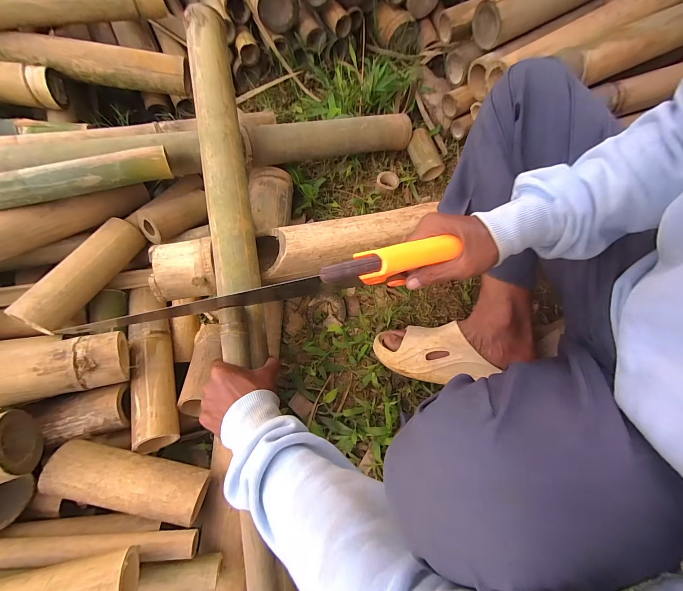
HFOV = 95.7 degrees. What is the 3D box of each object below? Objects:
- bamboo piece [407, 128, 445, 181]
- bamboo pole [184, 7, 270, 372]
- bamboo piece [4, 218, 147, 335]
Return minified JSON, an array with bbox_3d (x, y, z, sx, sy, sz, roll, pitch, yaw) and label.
[{"bbox_3d":[0.180,-0.306,0.681,0.055,0.049,0.097,-26,75,-6],"label":"bamboo piece"},{"bbox_3d":[-0.177,-0.179,0.464,0.061,0.047,0.552,-9,82,-2],"label":"bamboo pole"},{"bbox_3d":[-0.406,-0.036,0.491,0.052,0.063,0.204,18,55,6],"label":"bamboo piece"}]

